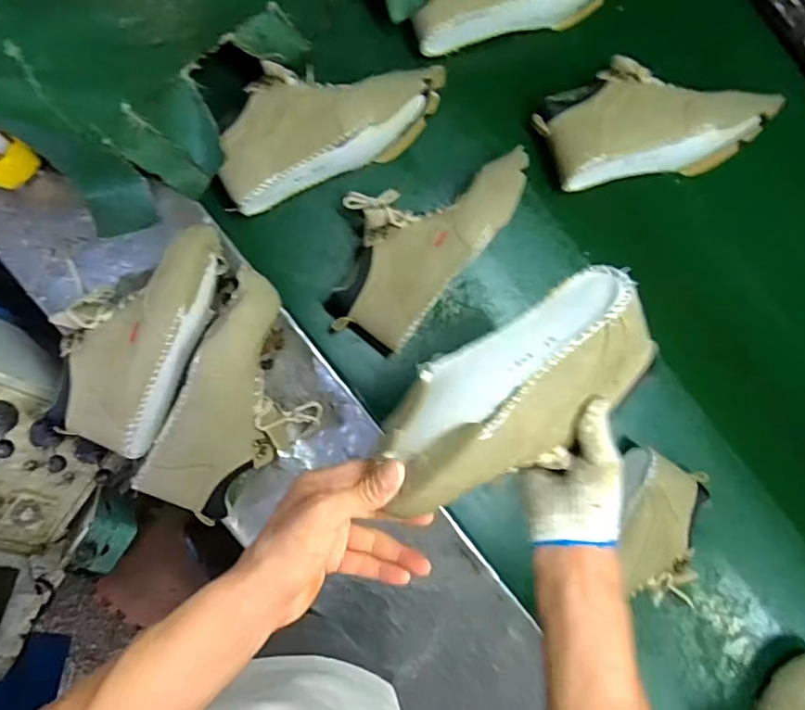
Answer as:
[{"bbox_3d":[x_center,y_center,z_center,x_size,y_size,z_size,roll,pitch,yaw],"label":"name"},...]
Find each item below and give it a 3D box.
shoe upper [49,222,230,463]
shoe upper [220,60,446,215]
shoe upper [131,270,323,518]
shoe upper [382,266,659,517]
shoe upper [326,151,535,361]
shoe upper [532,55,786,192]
[{"bbox_3d":[-0.302,-0.026,0.638,0.128,0.087,0.258,22,86,-2],"label":"shoe upper"},{"bbox_3d":[-0.094,-0.298,0.692,0.289,0.107,0.123,-28,89,-4],"label":"shoe upper"},{"bbox_3d":[-0.188,0.062,0.650,0.158,0.097,0.283,28,86,-2],"label":"shoe upper"},{"bbox_3d":[0.095,0.031,0.457,0.249,0.066,0.110,-35,90,-11],"label":"shoe upper"},{"bbox_3d":[0.016,-0.161,0.708,0.170,0.074,0.296,40,86,-1],"label":"shoe upper"},{"bbox_3d":[0.333,-0.313,0.733,0.289,0.091,0.139,-12,88,-4],"label":"shoe upper"}]

